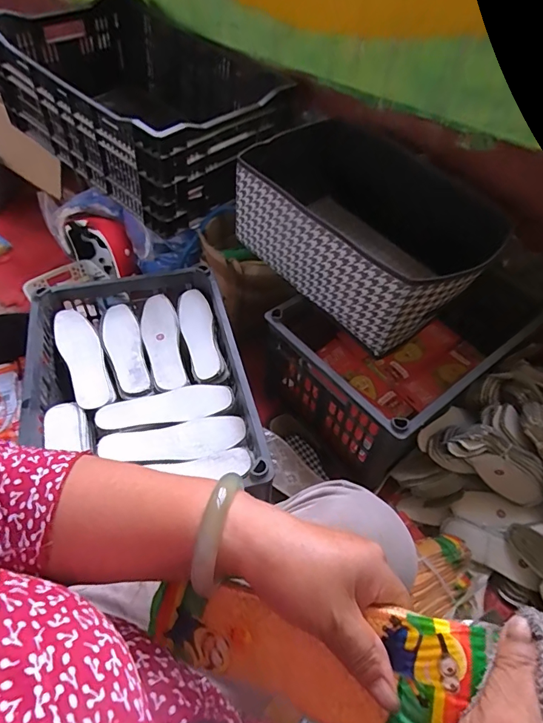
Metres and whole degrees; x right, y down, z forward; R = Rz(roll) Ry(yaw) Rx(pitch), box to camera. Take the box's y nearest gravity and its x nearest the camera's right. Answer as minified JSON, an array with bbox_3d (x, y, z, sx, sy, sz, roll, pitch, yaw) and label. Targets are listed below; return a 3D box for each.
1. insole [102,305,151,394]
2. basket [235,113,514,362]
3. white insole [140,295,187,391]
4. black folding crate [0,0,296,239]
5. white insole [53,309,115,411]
[{"bbox_3d":[-0.275,-0.029,0.803,0.062,0.005,0.214,-15,53,-16],"label":"insole"},{"bbox_3d":[0.204,-0.270,0.845,0.396,0.190,0.455,-34,60,-27],"label":"basket"},{"bbox_3d":[-0.207,-0.038,0.815,0.067,0.021,0.216,-11,52,-13],"label":"white insole"},{"bbox_3d":[-0.283,-0.605,1.014,0.631,0.251,0.456,36,57,23],"label":"black folding crate"},{"bbox_3d":[-0.343,-0.007,0.785,0.070,0.030,0.222,-23,56,-21],"label":"white insole"}]

